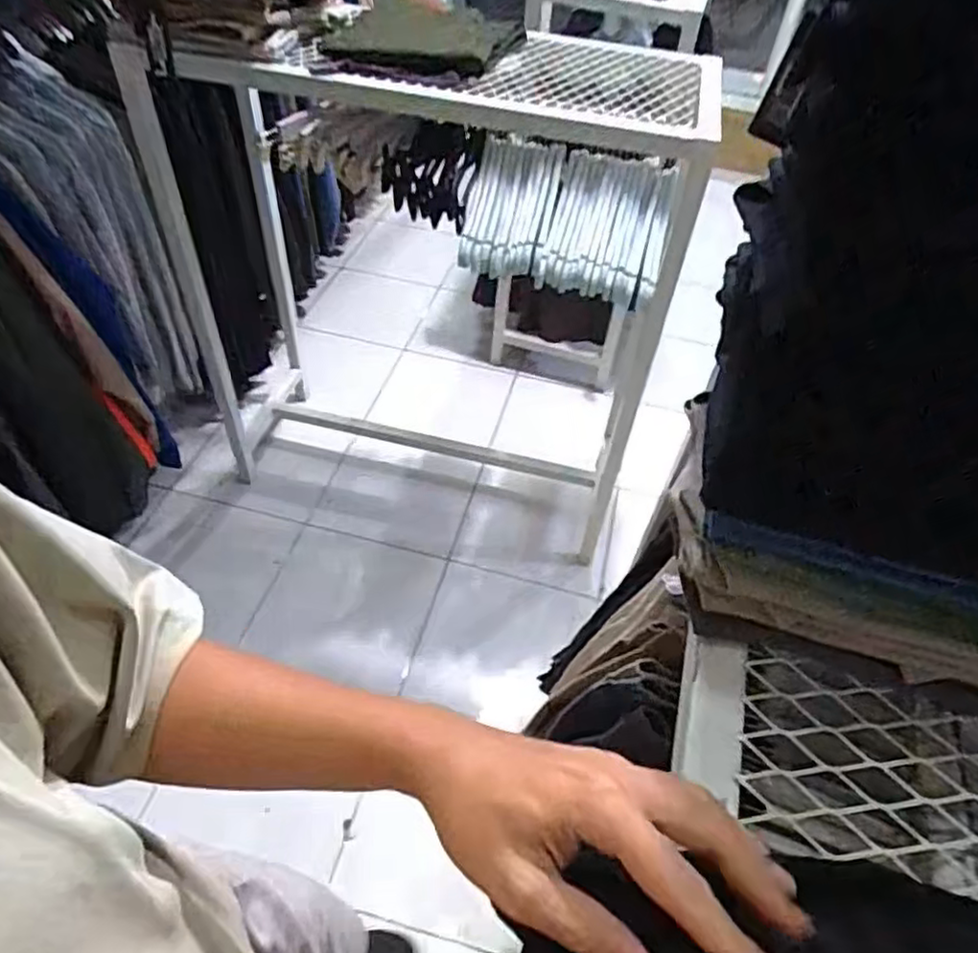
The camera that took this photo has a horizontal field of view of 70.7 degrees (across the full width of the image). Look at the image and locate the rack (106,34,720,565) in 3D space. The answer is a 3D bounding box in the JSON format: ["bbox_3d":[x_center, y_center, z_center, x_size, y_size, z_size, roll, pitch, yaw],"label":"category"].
[{"bbox_3d":[-0.175,-0.394,1.590,1.109,1.097,0.432,13,48,6],"label":"rack"}]

